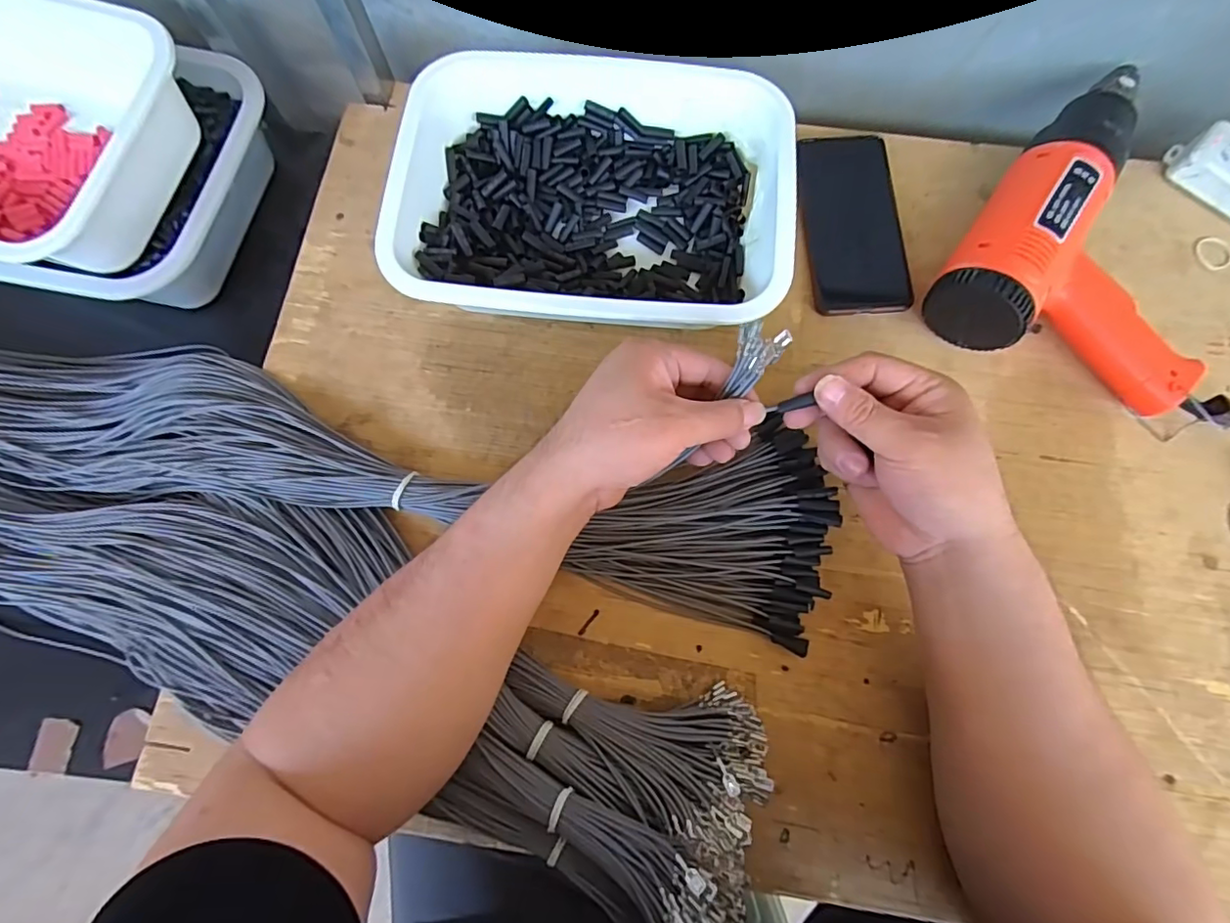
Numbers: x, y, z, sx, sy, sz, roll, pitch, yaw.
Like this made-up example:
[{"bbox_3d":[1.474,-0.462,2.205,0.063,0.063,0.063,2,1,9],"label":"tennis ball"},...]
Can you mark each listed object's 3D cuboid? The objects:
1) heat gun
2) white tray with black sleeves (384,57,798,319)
[{"bbox_3d":[0.385,-0.171,0.419,0.189,0.074,0.264,37,81,9],"label":"heat gun"},{"bbox_3d":[-0.016,-0.209,0.434,0.285,0.074,0.209,4,77,2],"label":"white tray with black sleeves"}]

